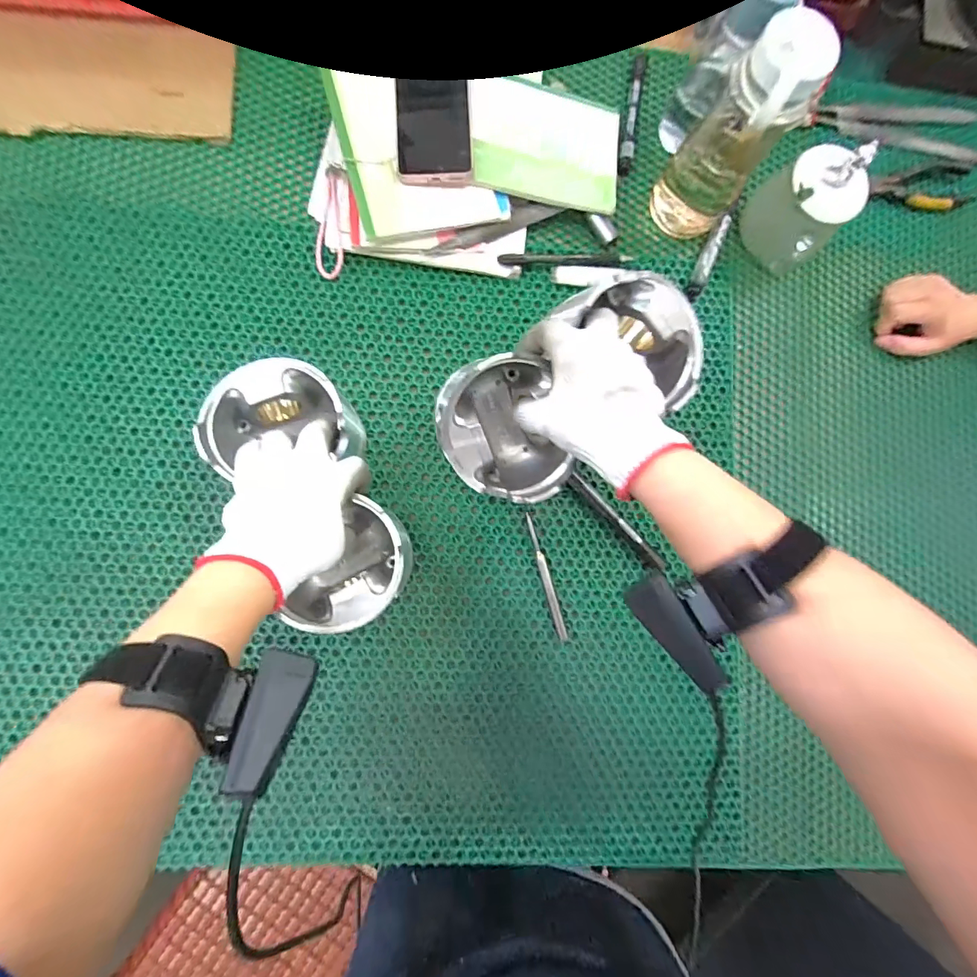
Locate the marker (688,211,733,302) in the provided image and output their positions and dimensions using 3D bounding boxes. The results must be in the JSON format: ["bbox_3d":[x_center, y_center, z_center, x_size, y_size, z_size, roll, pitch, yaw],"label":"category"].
[{"bbox_3d":[0.249,-0.261,0.489,0.020,0.024,0.096,27,83,-2],"label":"marker"}]

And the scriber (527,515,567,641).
[{"bbox_3d":[0.060,0.092,0.447,0.009,0.011,0.133,-15,86,-6],"label":"scriber"}]

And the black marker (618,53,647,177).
[{"bbox_3d":[0.165,-0.429,0.497,0.017,0.019,0.141,10,84,-4],"label":"black marker"}]

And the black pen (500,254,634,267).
[{"bbox_3d":[0.084,-0.253,0.478,0.145,0.017,0.014,-5,85,-5],"label":"black pen"}]

